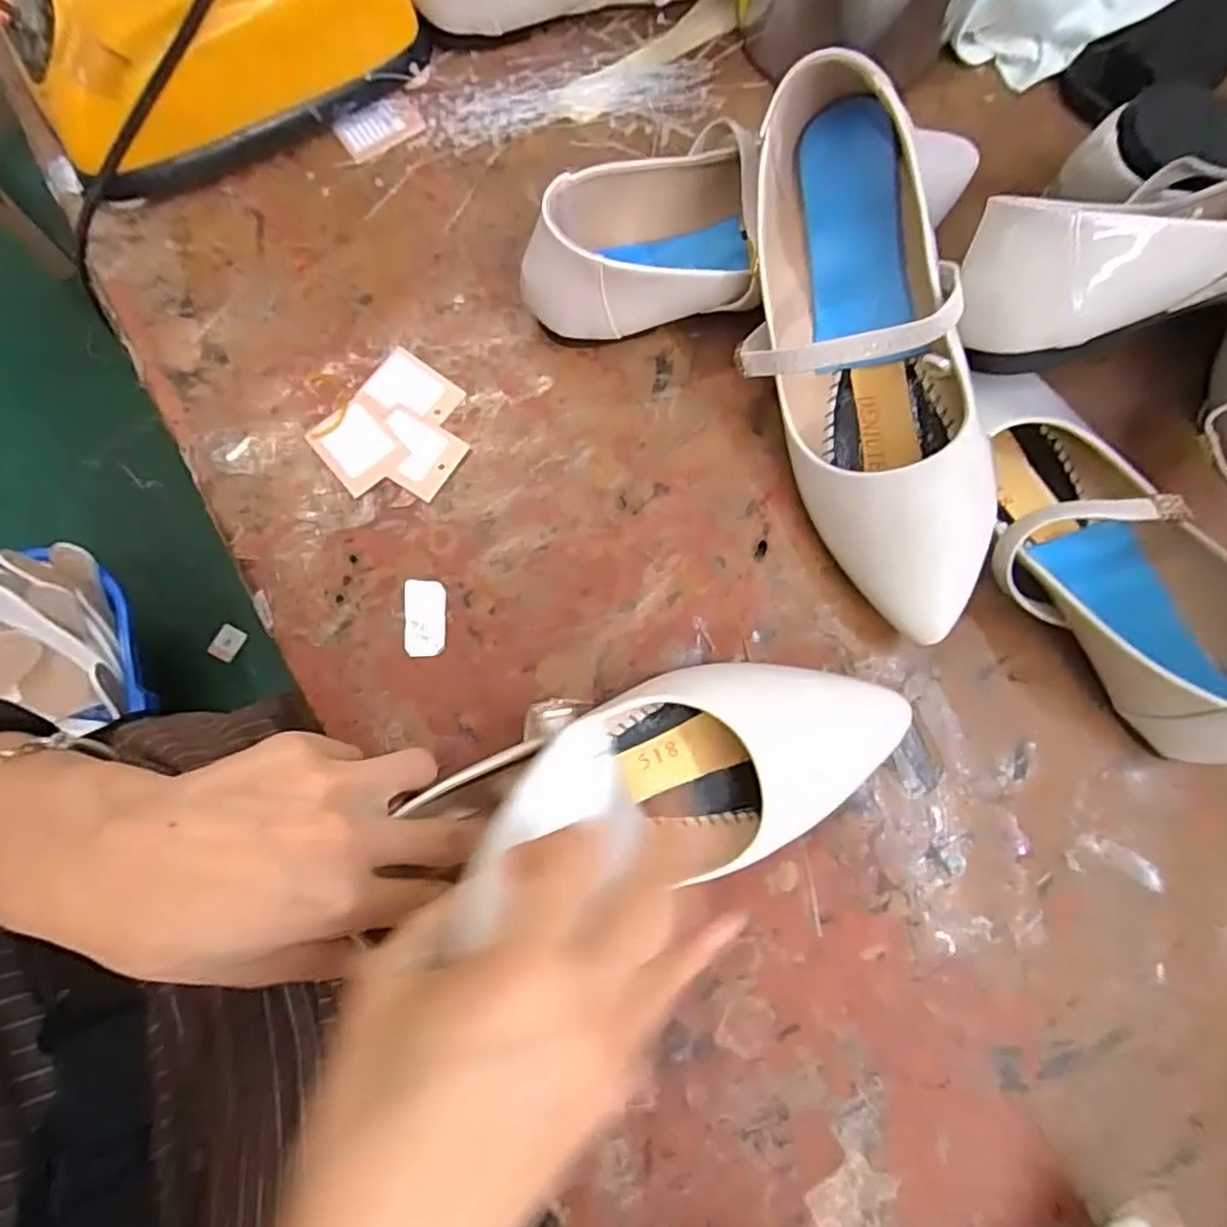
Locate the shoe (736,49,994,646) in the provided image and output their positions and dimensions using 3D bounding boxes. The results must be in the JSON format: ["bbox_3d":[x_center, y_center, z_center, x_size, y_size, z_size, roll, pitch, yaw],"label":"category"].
[{"bbox_3d":[0.120,-0.117,0.327,0.095,0.062,0.262,-12,95,25],"label":"shoe"}]

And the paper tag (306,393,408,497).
[{"bbox_3d":[-0.138,-0.091,0.365,0.039,0.004,0.047,-40,82,-8],"label":"paper tag"}]

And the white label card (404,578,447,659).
[{"bbox_3d":[-0.097,0.002,0.349,0.021,0.004,0.039,-1,81,-6],"label":"white label card"}]

